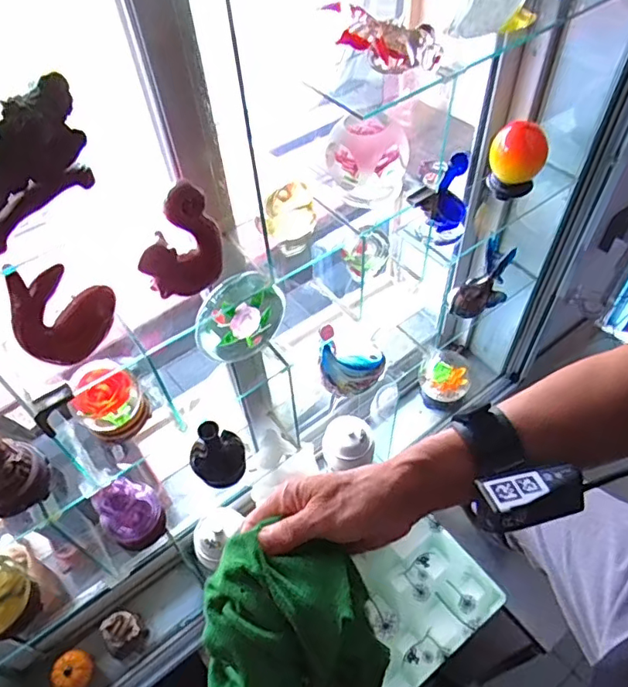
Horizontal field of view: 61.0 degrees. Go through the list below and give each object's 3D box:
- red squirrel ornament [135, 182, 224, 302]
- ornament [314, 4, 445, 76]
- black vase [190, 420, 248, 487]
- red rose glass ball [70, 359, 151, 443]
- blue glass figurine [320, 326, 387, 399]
[{"bbox_3d":[-0.123,-0.092,0.503,0.020,0.111,0.082,33,60,25],"label":"red squirrel ornament"},{"bbox_3d":[0.059,-0.274,0.487,0.111,0.042,0.048,0,48,-28],"label":"ornament"},{"bbox_3d":[-0.141,0.142,0.749,0.079,0.124,0.072,-1,52,2],"label":"black vase"},{"bbox_3d":[-0.226,0.064,0.587,0.070,0.067,0.065,-1,52,2],"label":"red rose glass ball"},{"bbox_3d":[0.064,0.028,0.848,0.112,0.098,0.069,-7,52,-2],"label":"blue glass figurine"}]

